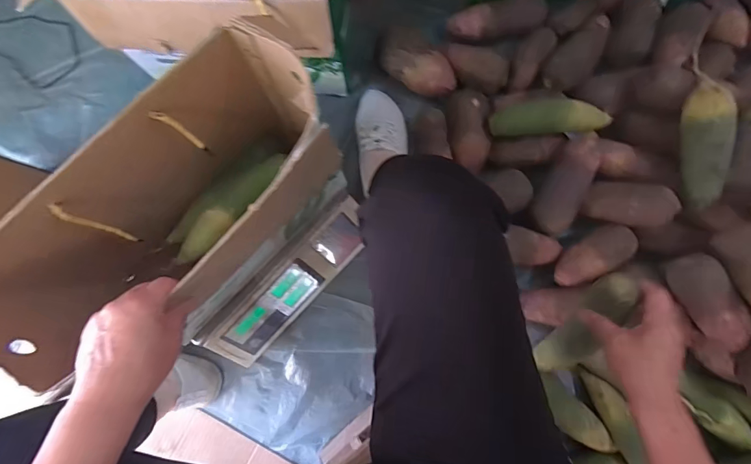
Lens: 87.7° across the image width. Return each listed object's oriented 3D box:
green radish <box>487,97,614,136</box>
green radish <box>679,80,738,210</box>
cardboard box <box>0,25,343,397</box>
[{"bbox_3d":[0.288,-0.189,0.645,0.190,0.053,0.057,1,84,3],"label":"green radish"},{"bbox_3d":[0.504,-0.129,0.590,0.057,0.055,0.182,-4,99,3],"label":"green radish"},{"bbox_3d":[-0.213,-0.011,0.465,0.172,0.224,0.377,41,87,6],"label":"cardboard box"}]

